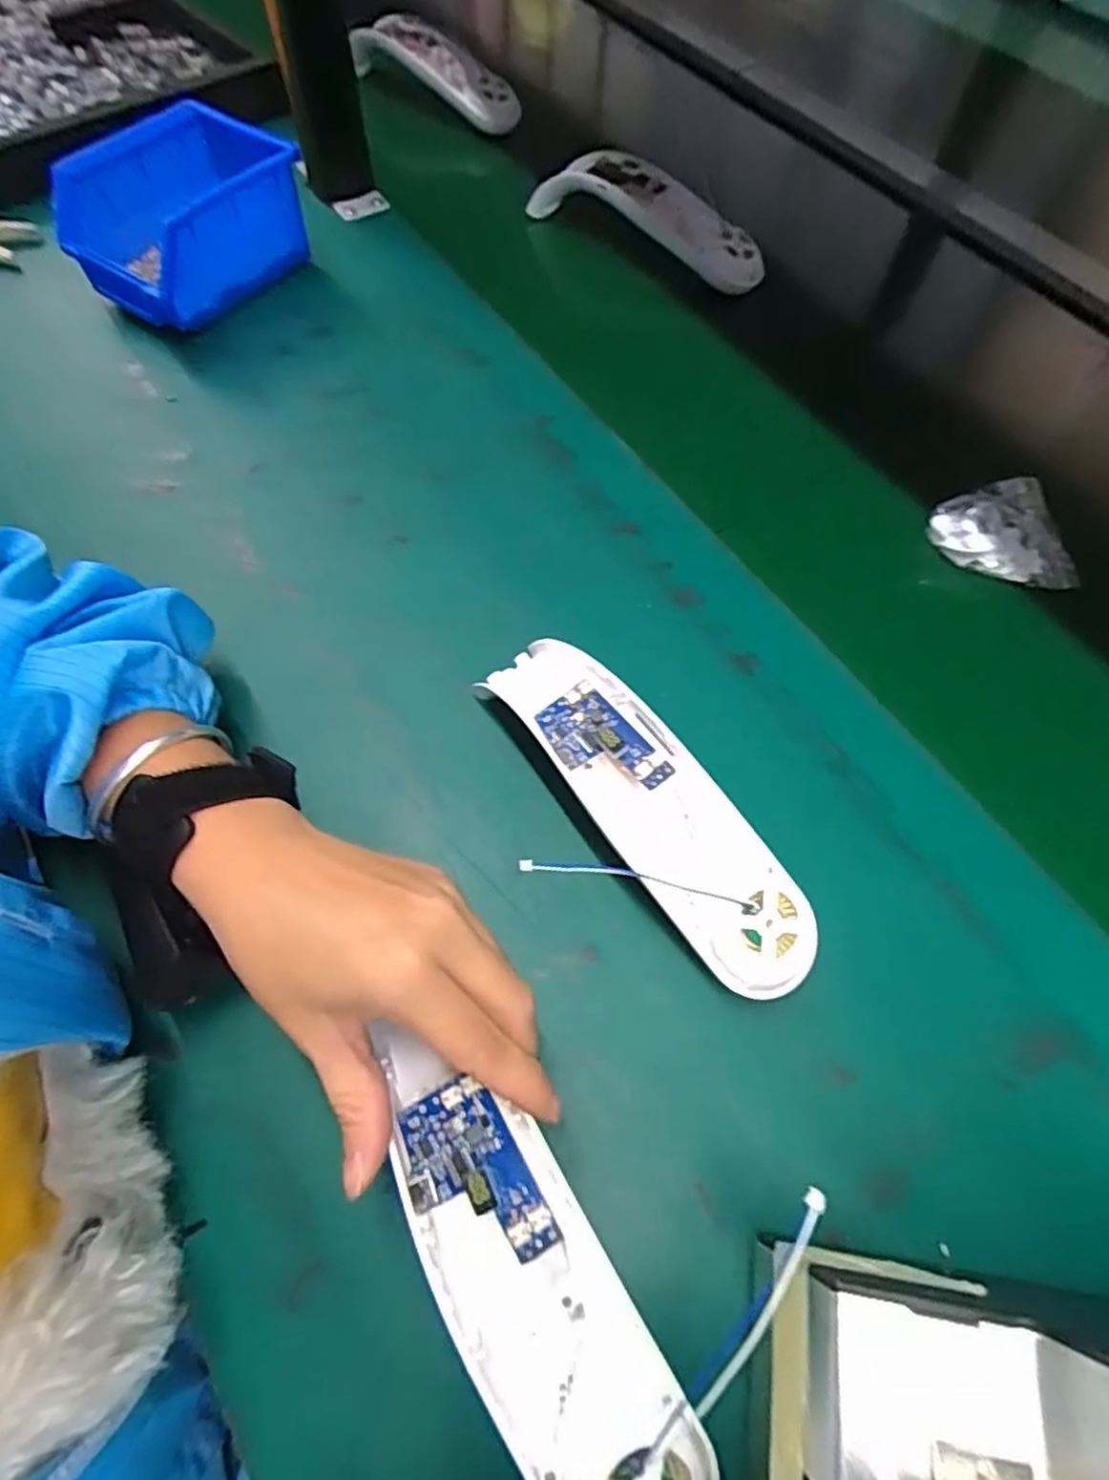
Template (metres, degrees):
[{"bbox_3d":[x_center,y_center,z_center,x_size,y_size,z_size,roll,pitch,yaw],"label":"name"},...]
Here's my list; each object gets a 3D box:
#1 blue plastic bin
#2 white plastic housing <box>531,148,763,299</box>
[{"bbox_3d":[-0.258,-0.353,0.479,0.107,0.073,0.138,34,68,14],"label":"blue plastic bin"},{"bbox_3d":[0.072,-0.411,0.551,0.194,0.052,0.048,31,67,13],"label":"white plastic housing"}]

